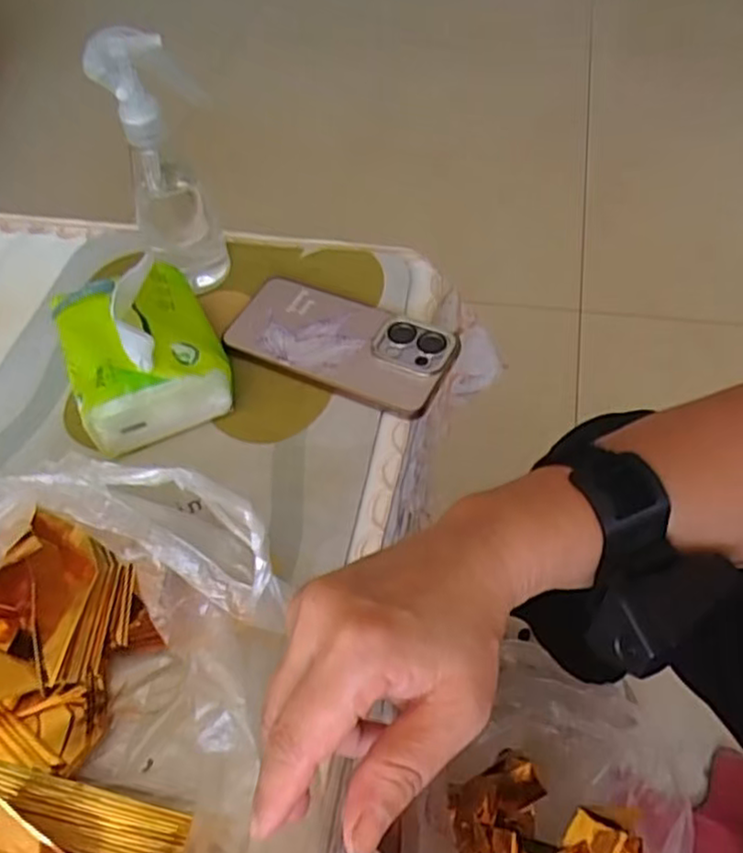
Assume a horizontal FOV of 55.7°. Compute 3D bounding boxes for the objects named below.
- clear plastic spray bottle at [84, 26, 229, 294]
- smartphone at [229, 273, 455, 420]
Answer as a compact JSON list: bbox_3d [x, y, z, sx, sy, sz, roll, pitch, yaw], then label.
[{"bbox_3d":[-0.142,-0.178,0.489,0.062,0.183,0.047,-29,57,-16],"label":"clear plastic spray bottle"},{"bbox_3d":[-0.021,-0.059,0.497,0.154,0.013,0.076,21,59,18],"label":"smartphone"}]

